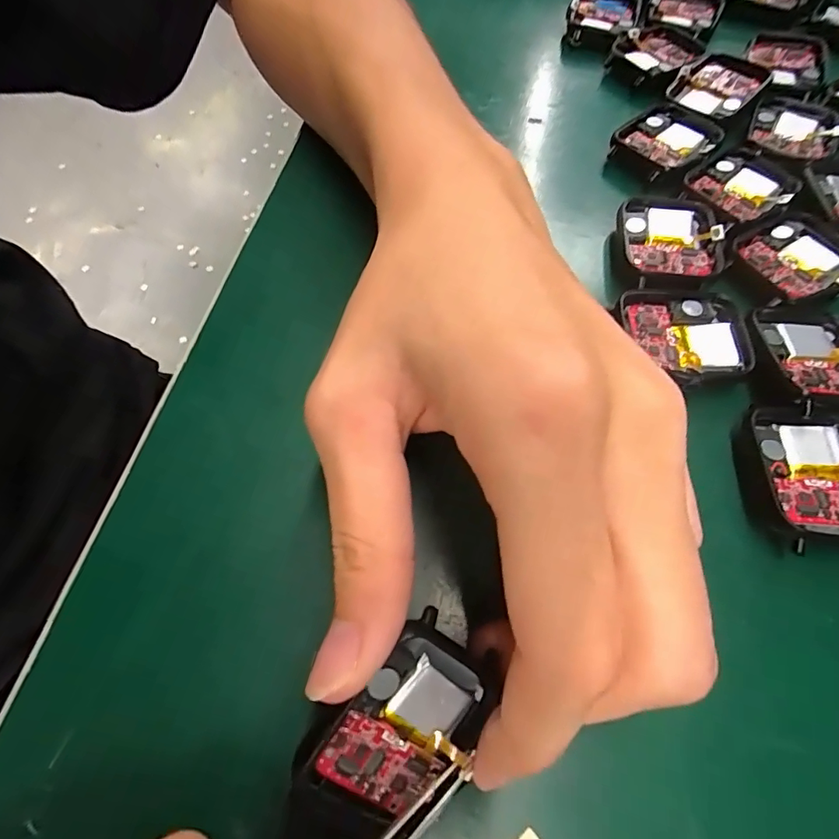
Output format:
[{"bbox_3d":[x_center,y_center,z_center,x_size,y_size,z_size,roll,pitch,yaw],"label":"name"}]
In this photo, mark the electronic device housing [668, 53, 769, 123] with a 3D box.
[{"bbox_3d":[0.143,-0.162,0.228,0.040,0.006,0.036,-40,70,-19],"label":"electronic device housing"}]

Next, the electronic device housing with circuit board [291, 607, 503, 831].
[{"bbox_3d":[-0.003,0.071,0.108,0.035,0.005,0.043,42,77,-15],"label":"electronic device housing with circuit board"}]

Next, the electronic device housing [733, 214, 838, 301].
[{"bbox_3d":[0.144,-0.062,0.179,0.041,0.005,0.036,-28,67,-14],"label":"electronic device housing"}]

